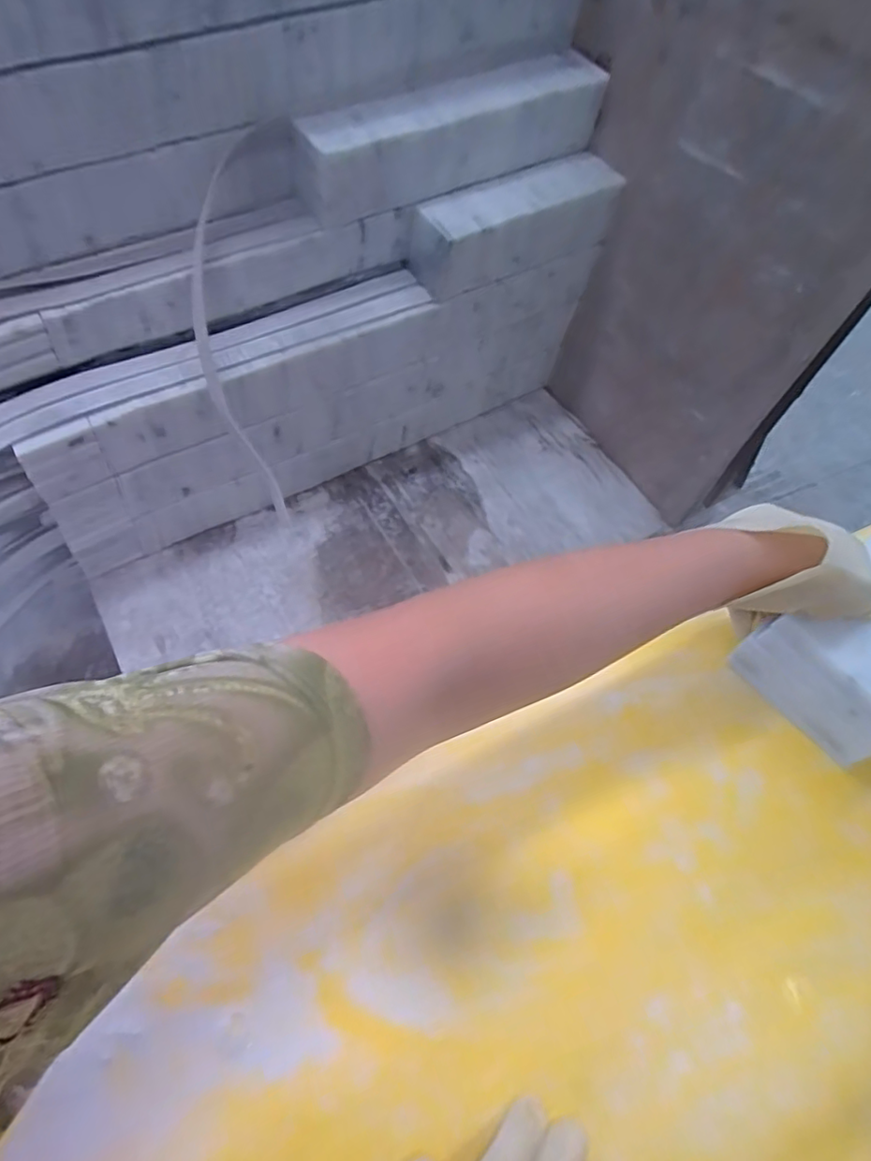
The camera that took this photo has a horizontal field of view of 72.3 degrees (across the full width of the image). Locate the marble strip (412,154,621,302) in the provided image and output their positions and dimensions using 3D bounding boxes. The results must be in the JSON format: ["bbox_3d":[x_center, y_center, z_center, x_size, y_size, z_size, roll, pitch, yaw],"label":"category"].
[{"bbox_3d":[0.127,-0.578,0.970,0.343,0.108,0.097,-26,66,-13],"label":"marble strip"}]

